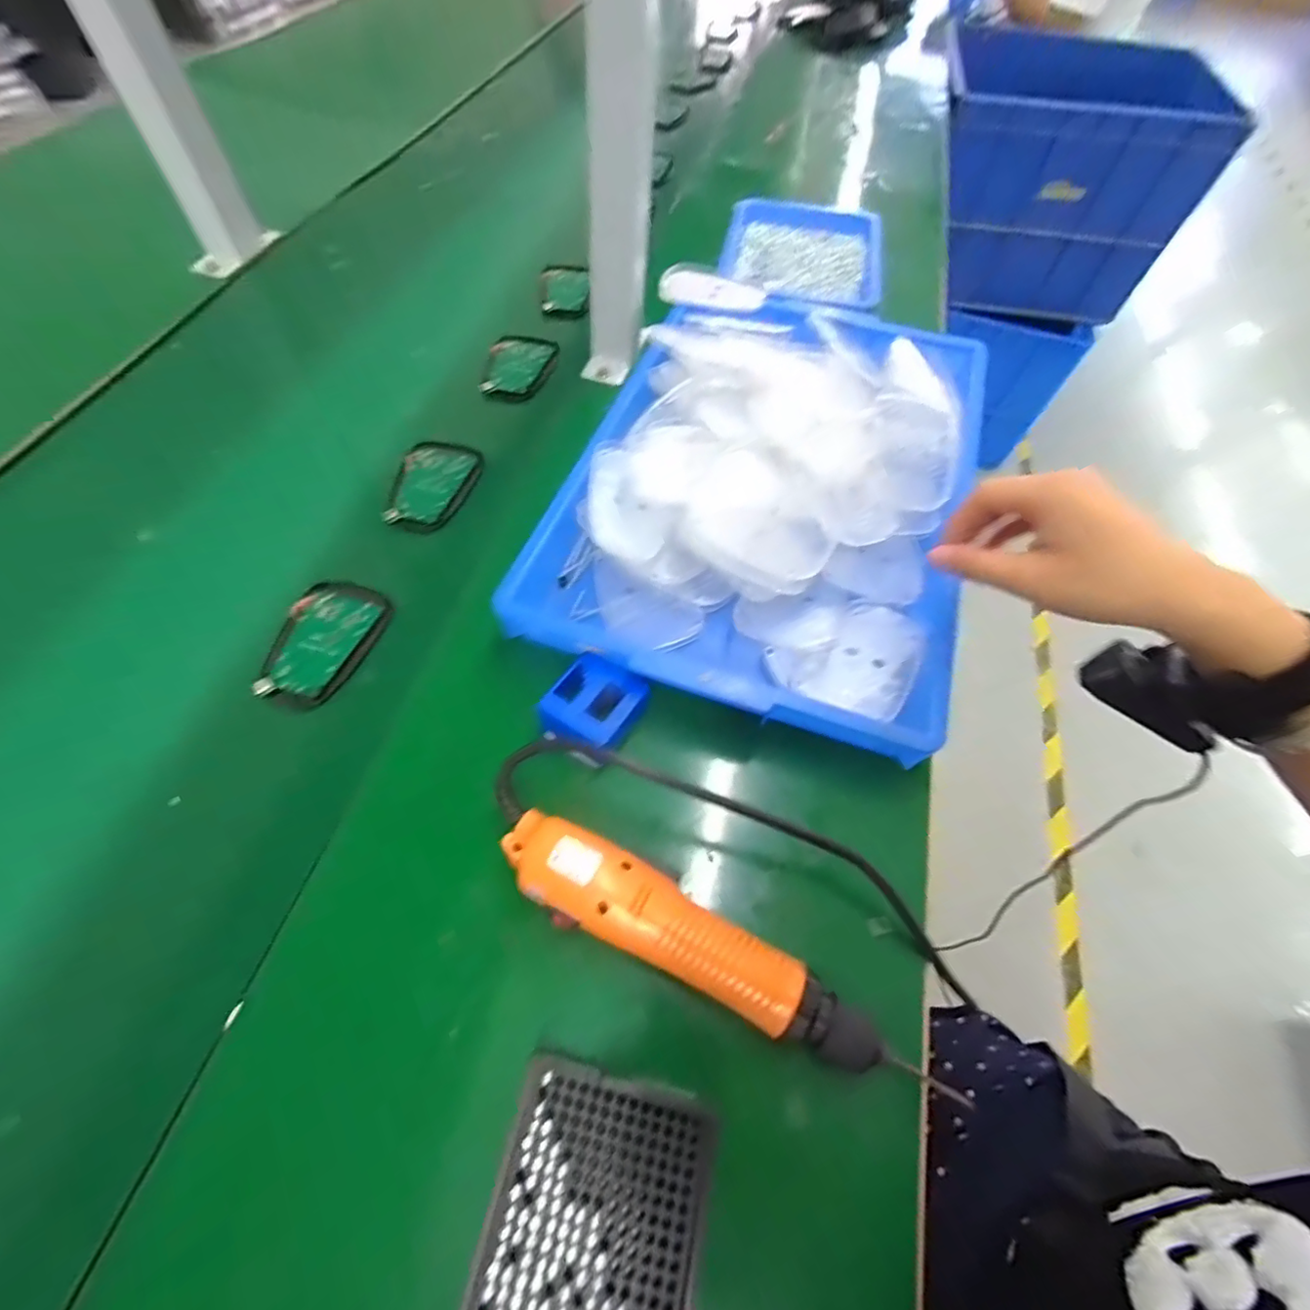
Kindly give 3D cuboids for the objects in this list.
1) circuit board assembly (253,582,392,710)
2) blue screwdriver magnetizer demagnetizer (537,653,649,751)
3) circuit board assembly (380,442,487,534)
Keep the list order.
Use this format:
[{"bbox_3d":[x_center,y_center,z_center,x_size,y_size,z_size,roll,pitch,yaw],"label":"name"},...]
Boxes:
[{"bbox_3d":[-0.236,-0.010,0.398,0.061,0.014,0.097,18,60,6],"label":"circuit board assembly"},{"bbox_3d":[-0.039,0.032,0.355,0.051,0.029,0.057,28,62,12],"label":"blue screwdriver magnetizer demagnetizer"},{"bbox_3d":[-0.191,-0.142,0.479,0.061,0.013,0.094,17,60,5],"label":"circuit board assembly"}]

